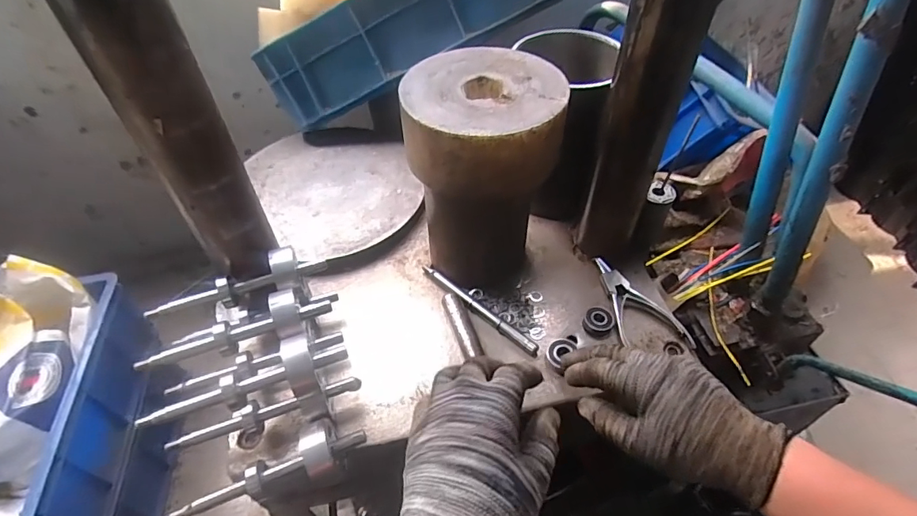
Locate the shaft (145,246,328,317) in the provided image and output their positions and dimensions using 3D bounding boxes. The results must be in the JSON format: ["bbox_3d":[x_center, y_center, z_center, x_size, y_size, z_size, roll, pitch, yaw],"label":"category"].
[{"bbox_3d":[-0.206,0.023,0.446,0.158,0.032,0.037,-11,49,-8],"label":"shaft"}]

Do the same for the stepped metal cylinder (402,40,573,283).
[{"bbox_3d":[0.025,-0.077,0.499,0.140,0.219,0.143,-6,49,-3],"label":"stepped metal cylinder"}]

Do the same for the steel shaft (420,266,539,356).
[{"bbox_3d":[0.019,0.053,0.523,0.162,0.013,0.012,35,58,28],"label":"steel shaft"}]

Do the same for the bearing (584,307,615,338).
[{"bbox_3d":[0.149,0.069,0.509,0.029,0.015,0.030,-1,49,1],"label":"bearing"}]

